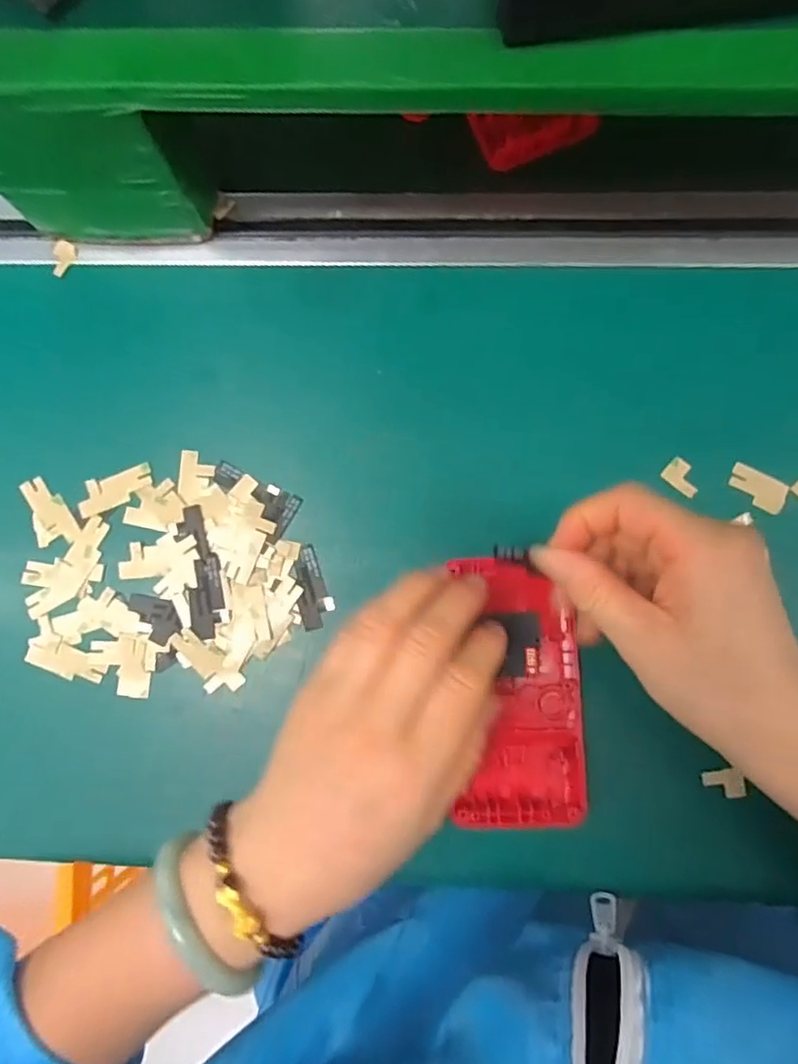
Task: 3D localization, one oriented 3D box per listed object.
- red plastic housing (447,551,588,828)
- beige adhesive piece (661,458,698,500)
[{"bbox_3d":[0.056,0.073,0.295,0.057,0.011,0.118,0,83,3],"label":"red plastic housing"},{"bbox_3d":[0.139,-0.027,0.308,0.019,0.004,0.013,41,95,16],"label":"beige adhesive piece"}]

